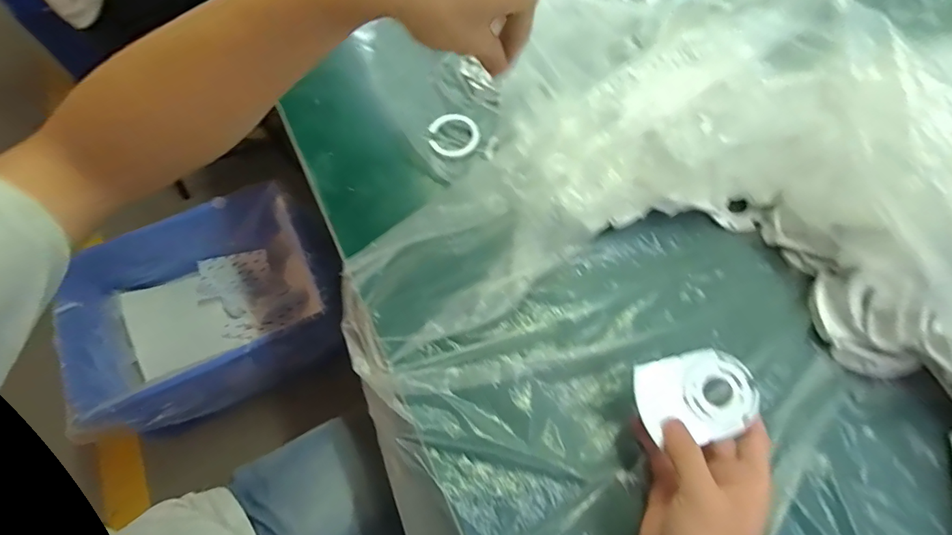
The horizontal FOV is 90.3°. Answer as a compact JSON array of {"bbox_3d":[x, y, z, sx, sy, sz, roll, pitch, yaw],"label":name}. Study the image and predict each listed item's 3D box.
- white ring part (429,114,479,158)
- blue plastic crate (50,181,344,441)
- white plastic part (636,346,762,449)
[{"bbox_3d":[-0.023,-0.137,0.490,0.050,0.004,0.055,-2,63,-1],"label":"white ring part"},{"bbox_3d":[-0.624,0.098,1.146,0.562,0.237,0.445,-24,66,-11],"label":"blue plastic crate"},{"bbox_3d":[0.154,0.090,0.330,0.083,0.011,0.058,-8,65,-5],"label":"white plastic part"}]

